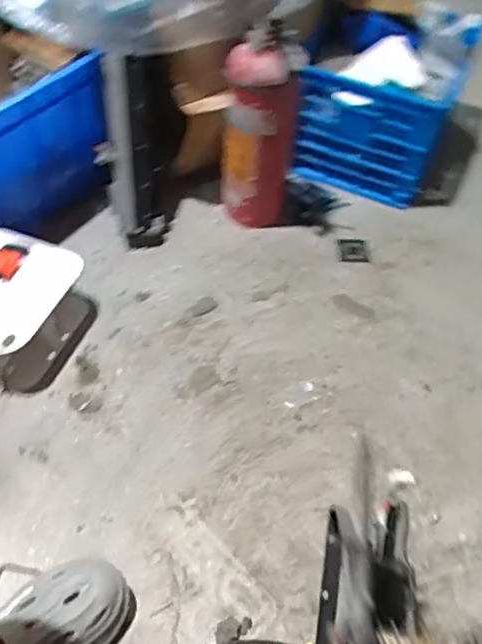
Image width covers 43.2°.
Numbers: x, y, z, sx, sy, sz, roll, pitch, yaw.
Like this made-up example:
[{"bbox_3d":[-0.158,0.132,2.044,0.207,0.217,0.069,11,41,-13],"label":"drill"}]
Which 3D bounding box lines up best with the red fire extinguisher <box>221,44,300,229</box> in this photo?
[{"bbox_3d":[0.040,-0.384,1.269,0.143,0.380,0.156,9,50,4],"label":"red fire extinguisher"}]

